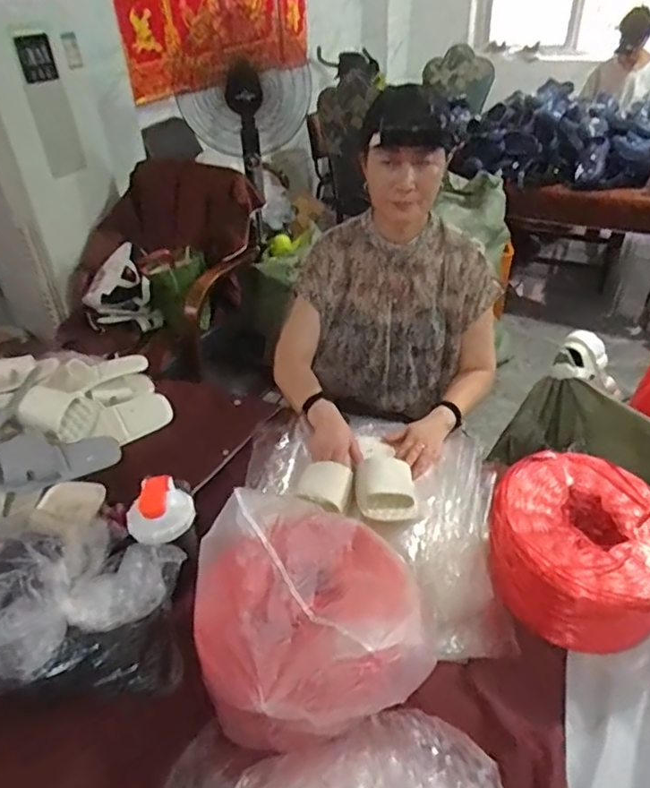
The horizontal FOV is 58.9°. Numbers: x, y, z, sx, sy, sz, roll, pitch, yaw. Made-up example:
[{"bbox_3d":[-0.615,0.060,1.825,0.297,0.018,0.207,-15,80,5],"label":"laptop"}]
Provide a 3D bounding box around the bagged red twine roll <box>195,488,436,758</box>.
[{"bbox_3d":[-0.021,0.282,0.752,0.265,0.167,0.288,-2,35,2],"label":"bagged red twine roll"}]

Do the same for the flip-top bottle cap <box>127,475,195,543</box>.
[{"bbox_3d":[-0.244,0.169,0.849,0.099,0.054,0.080,-19,38,-20],"label":"flip-top bottle cap"}]

